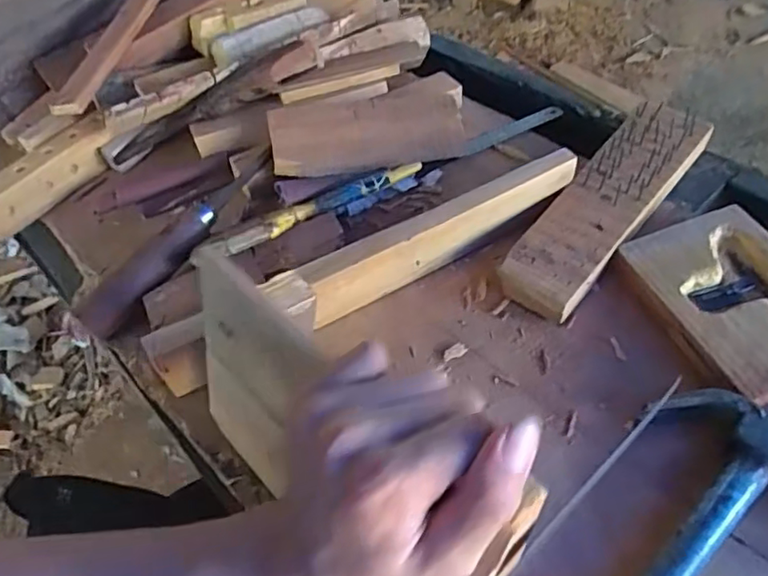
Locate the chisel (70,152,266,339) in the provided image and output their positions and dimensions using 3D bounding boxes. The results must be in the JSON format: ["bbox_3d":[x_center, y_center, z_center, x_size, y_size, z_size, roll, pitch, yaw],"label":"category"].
[{"bbox_3d":[-0.165,-0.040,0.508,0.033,0.034,0.206,25,58,25],"label":"chisel"}]

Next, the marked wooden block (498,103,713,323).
[{"bbox_3d":[0.182,-0.073,0.498,0.067,0.025,0.244,32,61,28],"label":"marked wooden block"}]

